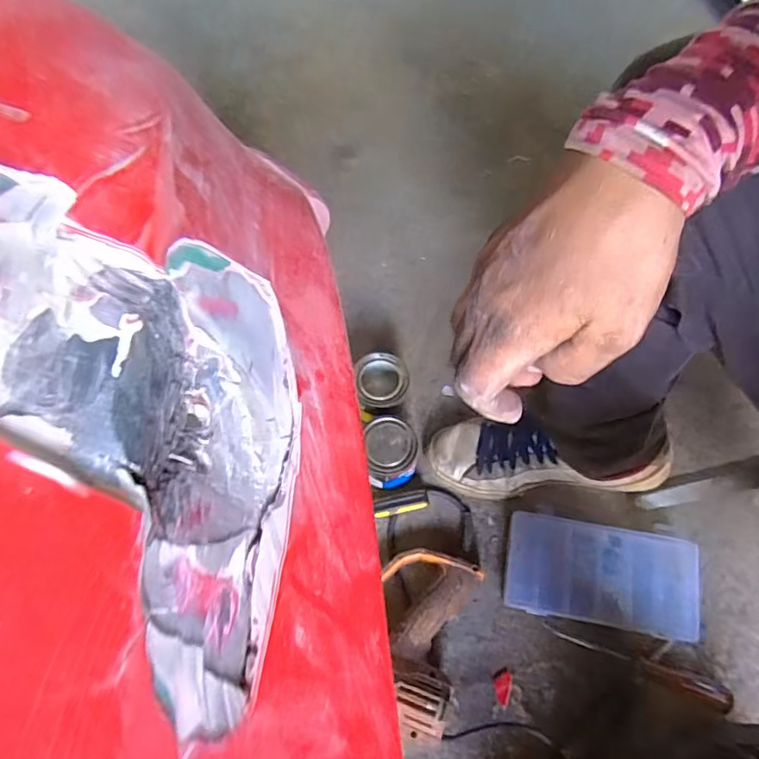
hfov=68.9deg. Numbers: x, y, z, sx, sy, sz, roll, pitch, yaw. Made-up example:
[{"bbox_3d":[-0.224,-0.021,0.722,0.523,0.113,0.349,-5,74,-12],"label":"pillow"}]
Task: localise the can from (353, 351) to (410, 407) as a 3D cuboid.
[{"bbox_3d":[0.003,0.013,0.722,0.066,0.079,0.076,5,64,3],"label":"can"}]

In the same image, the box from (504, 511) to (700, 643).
[{"bbox_3d":[0.252,0.224,0.636,0.208,0.037,0.106,8,64,5],"label":"box"}]

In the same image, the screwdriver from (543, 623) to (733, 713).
[{"bbox_3d":[0.279,0.308,0.604,0.194,0.023,0.027,20,66,11],"label":"screwdriver"}]

